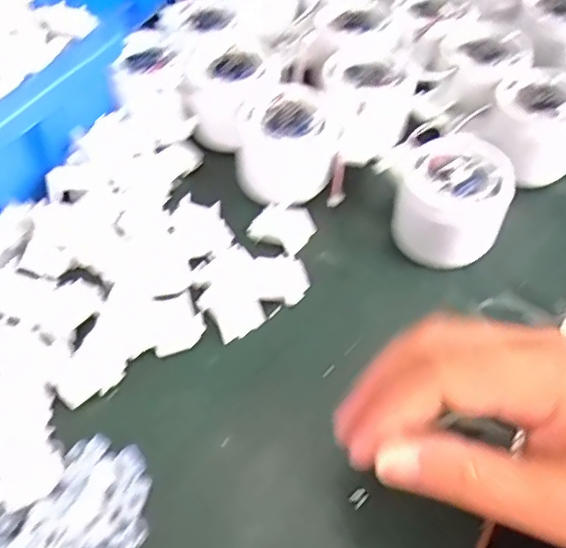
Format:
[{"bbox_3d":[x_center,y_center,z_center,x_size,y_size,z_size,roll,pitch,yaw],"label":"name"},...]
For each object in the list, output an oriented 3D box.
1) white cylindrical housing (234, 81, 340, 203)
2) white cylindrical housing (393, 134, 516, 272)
[{"bbox_3d":[0.003,-0.081,0.368,0.060,0.044,0.059,0,54,0],"label":"white cylindrical housing"},{"bbox_3d":[0.095,-0.039,0.331,0.057,0.047,0.058,0,54,0],"label":"white cylindrical housing"}]

